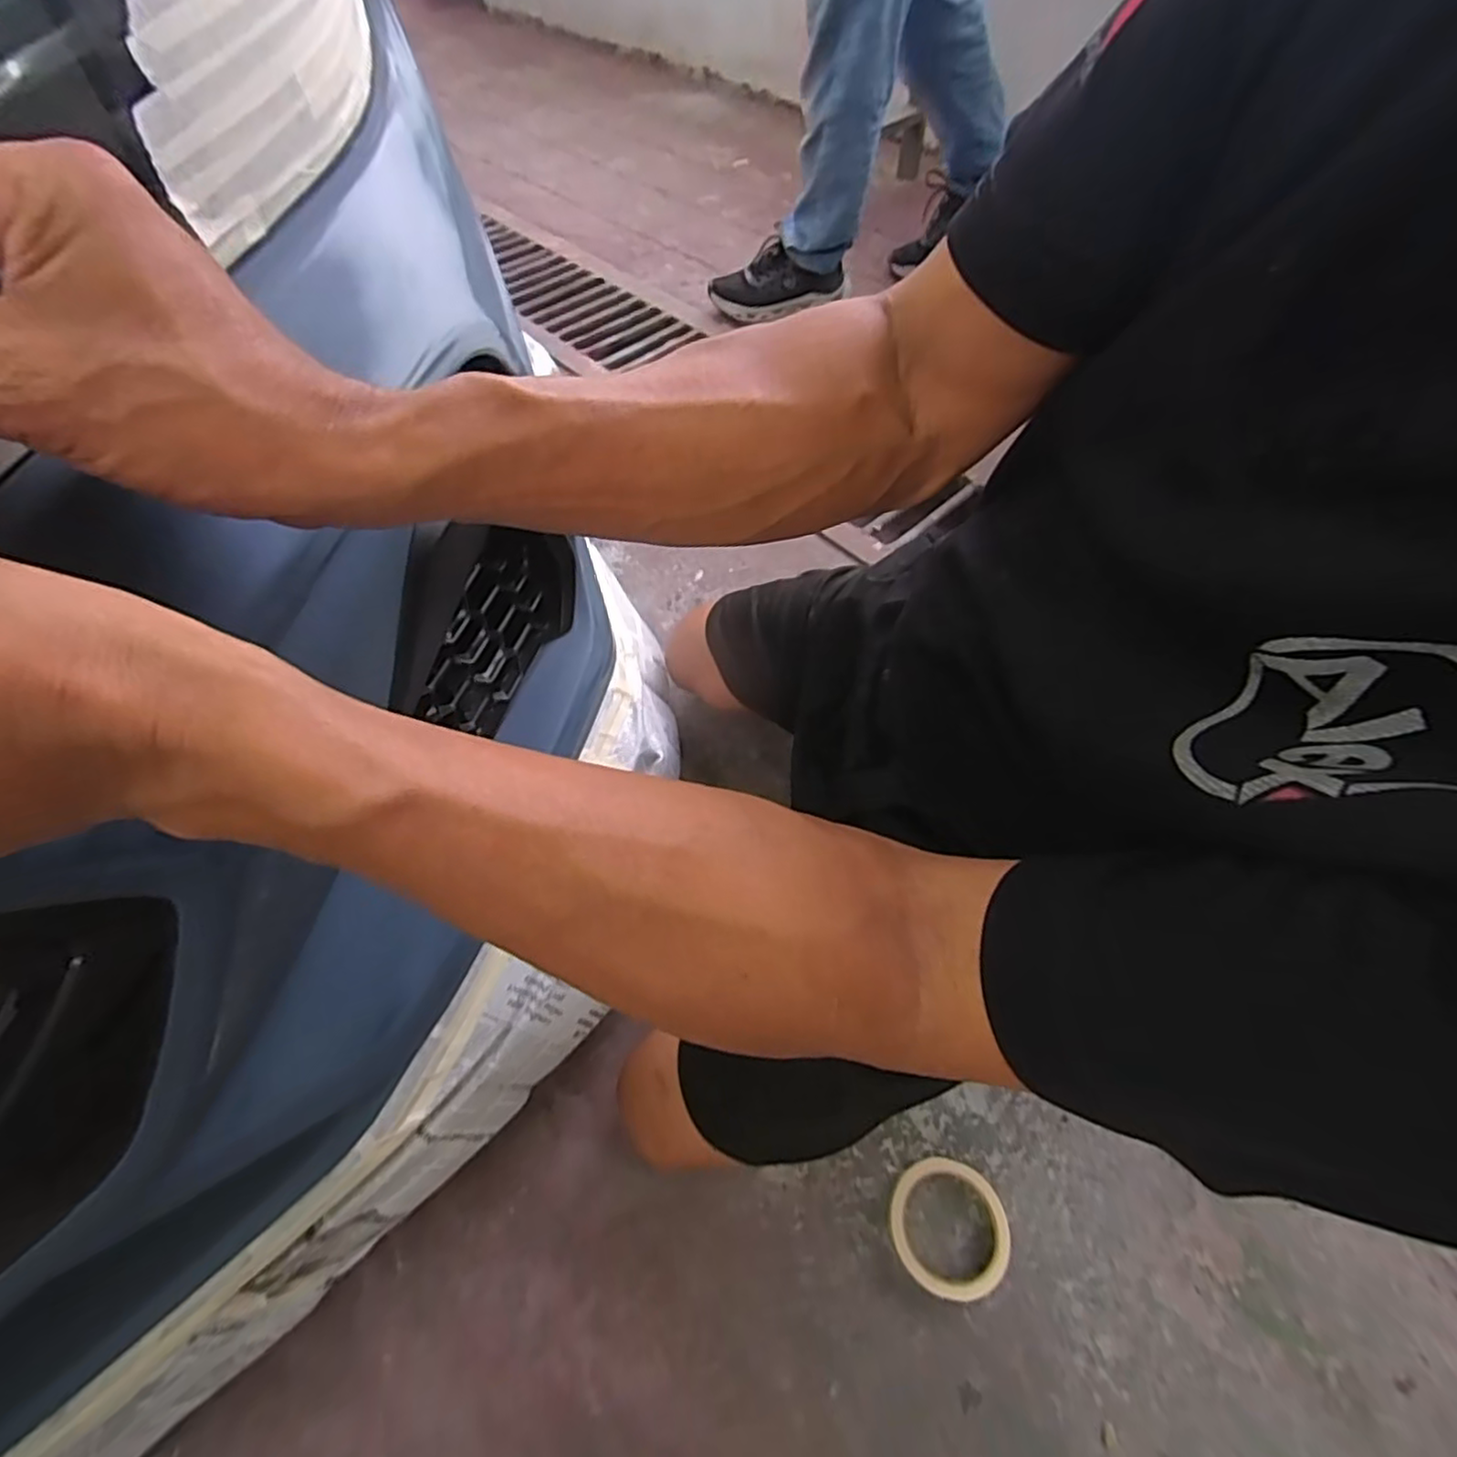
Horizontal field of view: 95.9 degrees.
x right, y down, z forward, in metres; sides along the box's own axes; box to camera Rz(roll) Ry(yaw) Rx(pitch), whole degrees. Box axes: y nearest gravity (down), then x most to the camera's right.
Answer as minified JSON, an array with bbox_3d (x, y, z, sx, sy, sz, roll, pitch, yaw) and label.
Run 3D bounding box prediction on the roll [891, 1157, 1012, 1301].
[{"bbox_3d":[0.195,0.431,0.571,0.100,0.026,0.098,-2,61,3],"label":"roll"}]

